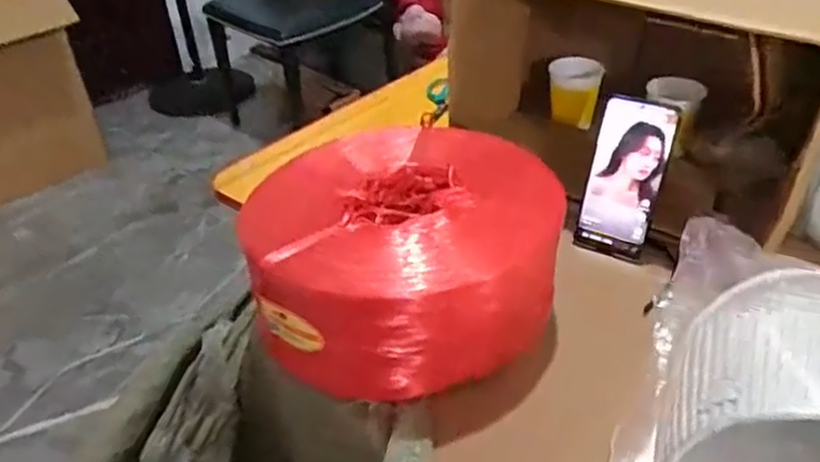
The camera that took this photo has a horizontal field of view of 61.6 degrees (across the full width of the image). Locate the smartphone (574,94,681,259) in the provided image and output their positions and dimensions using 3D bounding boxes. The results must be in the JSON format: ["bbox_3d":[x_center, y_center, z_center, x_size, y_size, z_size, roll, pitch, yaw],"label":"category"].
[{"bbox_3d":[0.222,-0.053,0.709,0.073,0.159,0.015,19,19,27],"label":"smartphone"}]

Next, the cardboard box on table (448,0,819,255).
[{"bbox_3d":[0.290,-0.185,0.828,0.435,0.293,0.272,22,43,31],"label":"cardboard box on table"}]

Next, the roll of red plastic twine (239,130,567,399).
[{"bbox_3d":[-0.021,0.021,0.609,0.229,0.139,0.218,24,44,34],"label":"roll of red plastic twine"}]

